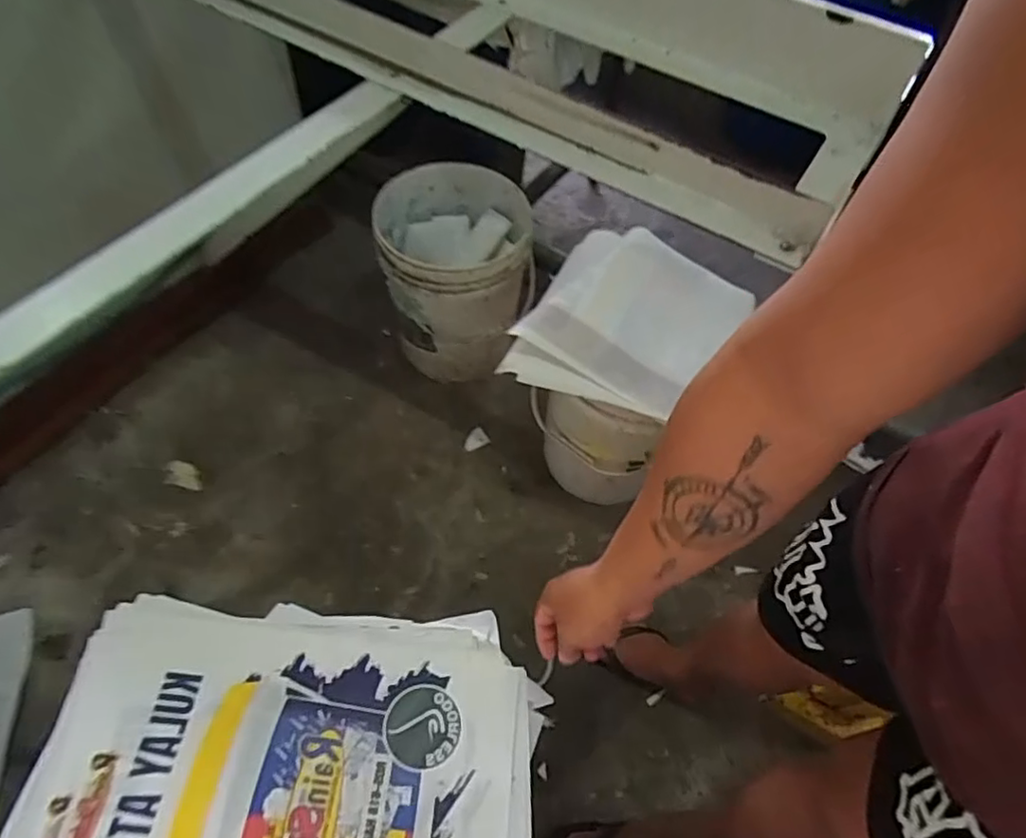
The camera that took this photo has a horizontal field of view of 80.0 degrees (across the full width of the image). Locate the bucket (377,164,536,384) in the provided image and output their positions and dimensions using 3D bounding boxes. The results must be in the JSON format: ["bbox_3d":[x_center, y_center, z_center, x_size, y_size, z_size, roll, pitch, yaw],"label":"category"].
[{"bbox_3d":[-0.114,-0.301,1.330,0.298,0.405,0.342,-3,54,-4],"label":"bucket"}]

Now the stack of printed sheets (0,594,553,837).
[{"bbox_3d":[-0.197,0.368,0.550,0.454,0.082,0.410,4,56,-3],"label":"stack of printed sheets"}]

